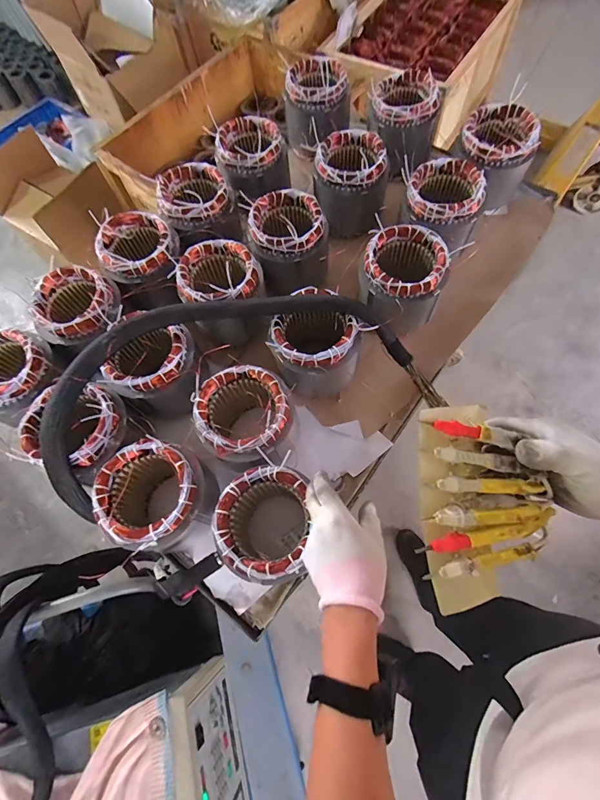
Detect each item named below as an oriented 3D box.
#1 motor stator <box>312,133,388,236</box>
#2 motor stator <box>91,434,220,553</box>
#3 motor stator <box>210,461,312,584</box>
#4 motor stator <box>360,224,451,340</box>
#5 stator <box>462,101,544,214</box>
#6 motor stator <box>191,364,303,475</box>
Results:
[{"bbox_3d":[0.111,-0.471,0.823,0.150,0.161,0.150,6,69,3],"label":"motor stator"},{"bbox_3d":[-0.214,0.151,0.577,0.144,0.151,0.135,0,68,0],"label":"motor stator"},{"bbox_3d":[-0.051,0.188,0.565,0.124,0.172,0.140,-7,69,-2],"label":"motor stator"},{"bbox_3d":[0.185,-0.216,0.703,0.141,0.154,0.143,0,68,0],"label":"motor stator"},{"bbox_3d":[0.402,-0.511,0.791,0.135,0.149,0.140,0,68,0],"label":"stator"},{"bbox_3d":[-0.086,0.041,0.619,0.145,0.159,0.153,0,68,0],"label":"motor stator"}]

